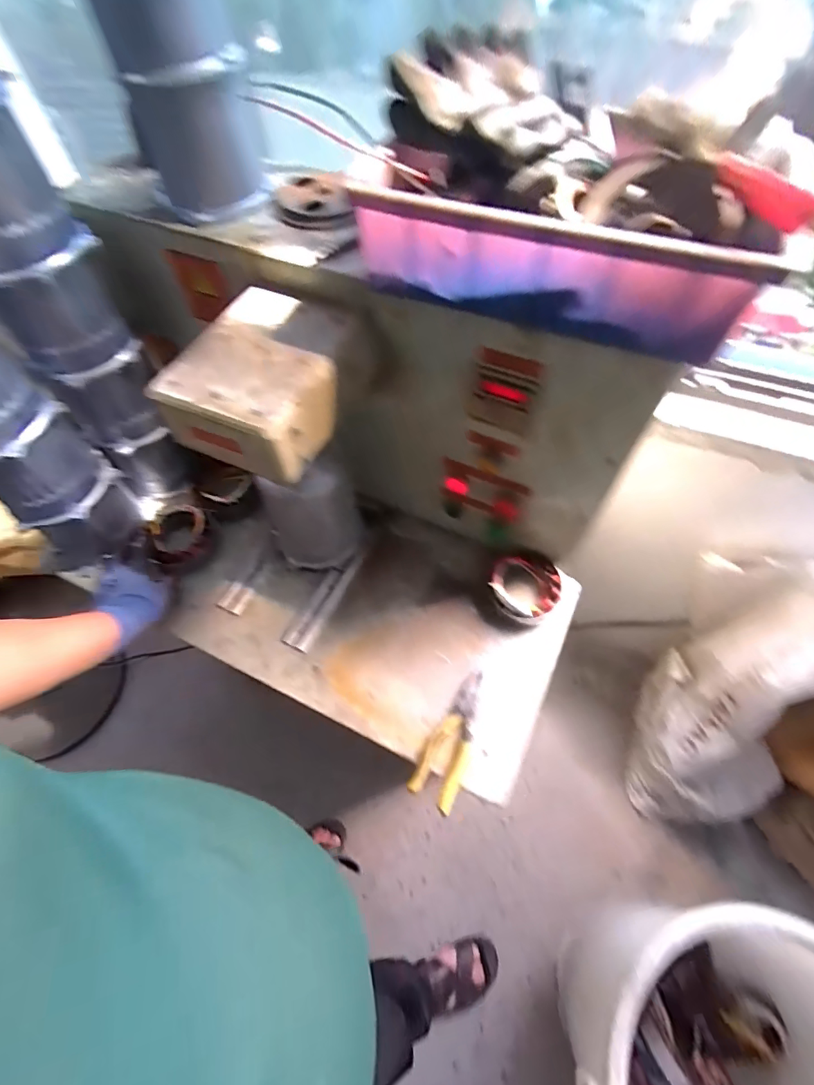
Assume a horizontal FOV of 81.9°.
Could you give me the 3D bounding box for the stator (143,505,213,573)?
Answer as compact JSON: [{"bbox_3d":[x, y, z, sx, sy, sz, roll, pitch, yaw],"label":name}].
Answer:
[{"bbox_3d":[-0.382,-0.005,0.789,0.102,0.037,0.103,-18,59,-6],"label":"stator"}]

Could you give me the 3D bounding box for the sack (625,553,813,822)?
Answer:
[{"bbox_3d":[0.824,0.351,1.029,0.474,0.733,0.441,-1,58,4],"label":"sack"}]

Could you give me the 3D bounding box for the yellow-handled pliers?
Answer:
[{"bbox_3d":[0.062,0.262,0.640,0.061,0.014,0.178,19,62,16],"label":"yellow-handled pliers"}]

